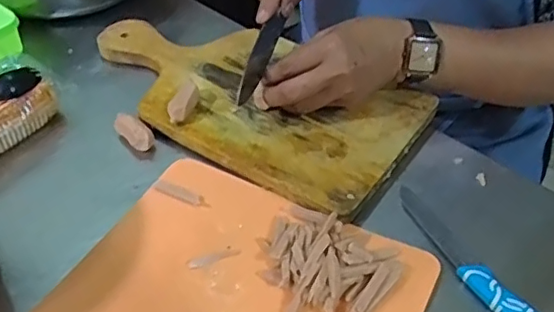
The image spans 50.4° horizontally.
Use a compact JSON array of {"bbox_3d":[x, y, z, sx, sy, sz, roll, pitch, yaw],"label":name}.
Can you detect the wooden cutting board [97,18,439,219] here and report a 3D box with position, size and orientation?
[{"bbox_3d":[-0.029,-0.074,0.572,0.336,0.020,0.163,28,50,26],"label":"wooden cutting board"}]

